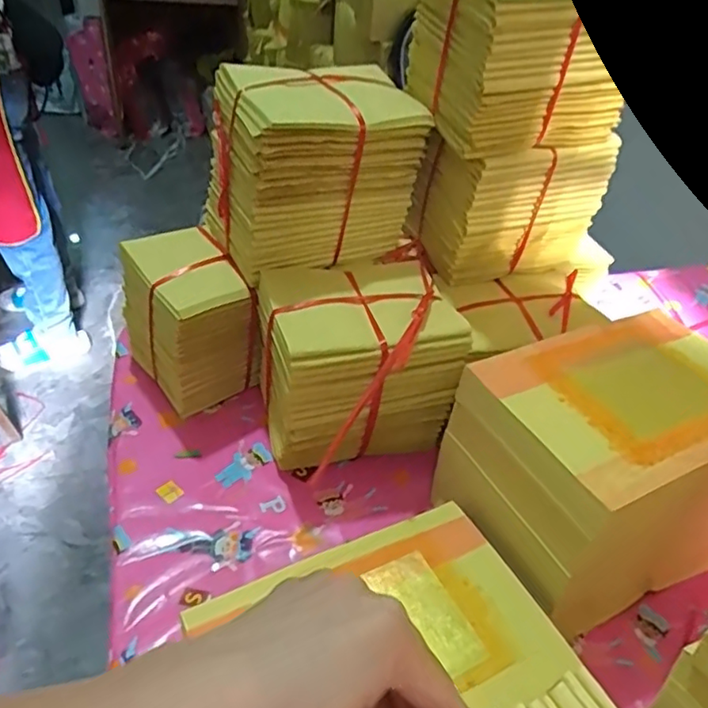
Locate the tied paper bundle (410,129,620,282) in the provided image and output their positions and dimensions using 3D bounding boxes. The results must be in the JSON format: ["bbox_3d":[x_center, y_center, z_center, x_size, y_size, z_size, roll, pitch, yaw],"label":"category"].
[{"bbox_3d":[0.156,-0.165,0.614,0.175,0.131,0.096,-16,46,-25],"label":"tied paper bundle"}]

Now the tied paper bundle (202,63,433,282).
[{"bbox_3d":[-0.039,-0.173,0.580,0.177,0.156,0.116,-15,45,-25],"label":"tied paper bundle"}]

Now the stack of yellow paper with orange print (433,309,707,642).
[{"bbox_3d":[0.214,0.092,0.520,0.230,0.154,0.164,-14,43,-24],"label":"stack of yellow paper with orange print"}]

